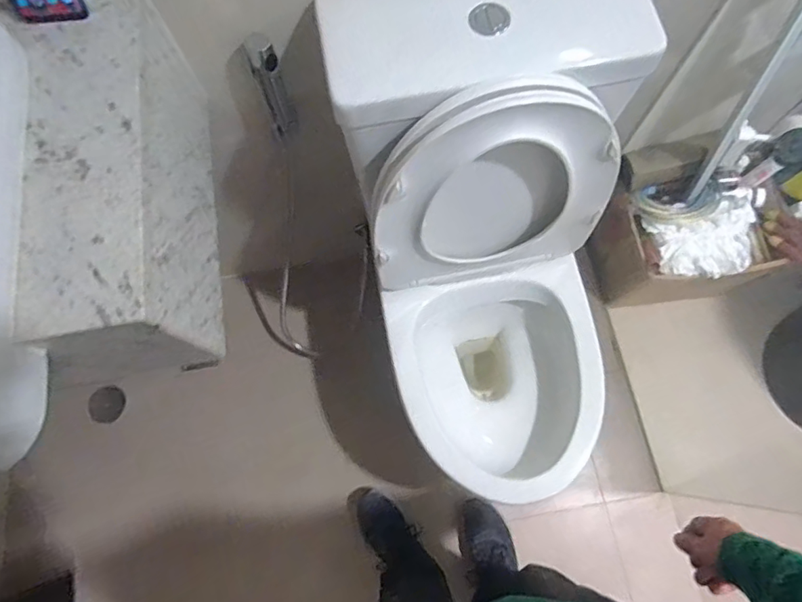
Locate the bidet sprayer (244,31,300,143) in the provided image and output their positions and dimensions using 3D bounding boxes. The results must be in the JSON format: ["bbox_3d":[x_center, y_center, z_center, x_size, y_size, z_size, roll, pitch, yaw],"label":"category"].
[{"bbox_3d":[-0.180,-0.297,0.700,0.038,0.171,0.034,-23,74,-6],"label":"bidet sprayer"}]

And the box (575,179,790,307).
[{"bbox_3d":[0.670,-0.133,1.202,0.368,0.283,0.229,-6,73,-1],"label":"box"}]

